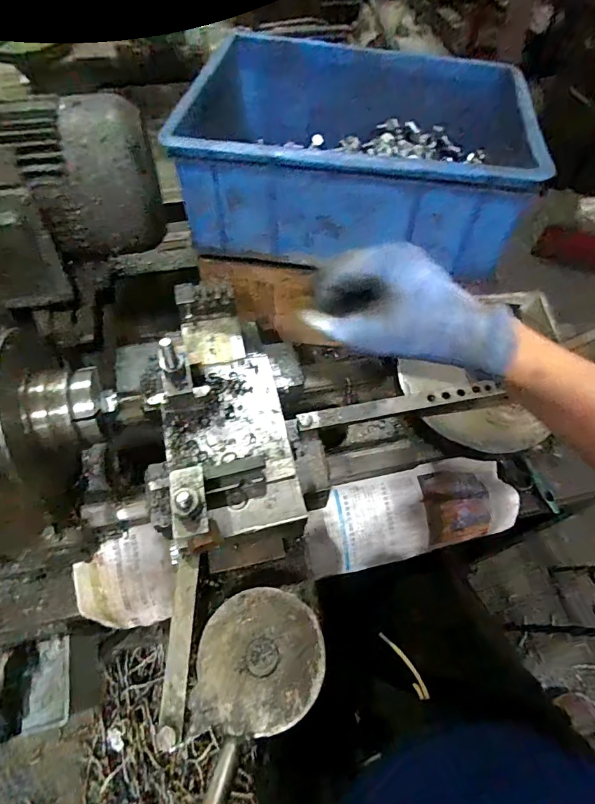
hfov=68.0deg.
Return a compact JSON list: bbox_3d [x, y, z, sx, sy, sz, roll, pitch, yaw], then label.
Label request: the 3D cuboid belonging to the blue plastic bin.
[{"bbox_3d":[0.078,-0.320,0.564,0.388,0.133,0.283,7,59,1],"label":"blue plastic bin"}]

